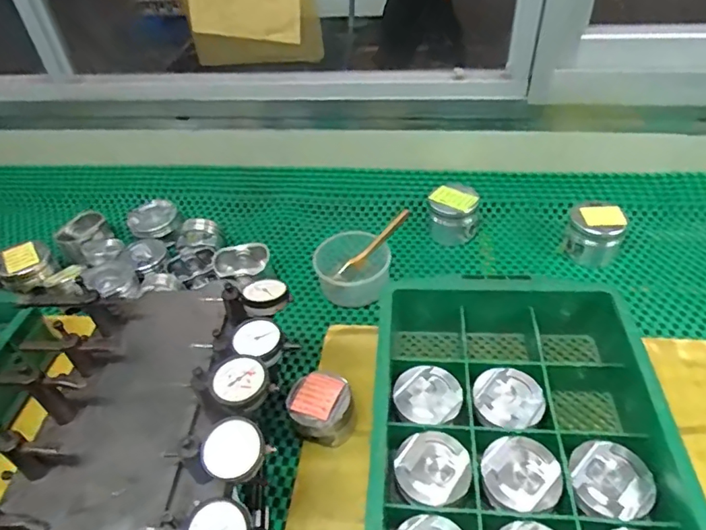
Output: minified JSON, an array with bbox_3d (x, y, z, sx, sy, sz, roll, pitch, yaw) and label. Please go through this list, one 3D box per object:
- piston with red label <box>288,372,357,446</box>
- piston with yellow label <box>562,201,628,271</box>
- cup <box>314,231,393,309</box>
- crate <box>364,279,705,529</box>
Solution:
[{"bbox_3d":[-0.039,0.195,0.662,0.080,0.074,0.077,-3,43,3],"label":"piston with red label"},{"bbox_3d":[0.415,-0.052,0.867,0.092,0.081,0.081,22,49,26],"label":"piston with yellow label"},{"bbox_3d":[-0.002,-0.004,0.852,0.114,0.064,0.128,-8,43,-3],"label":"cup"},{"bbox_3d":[0.180,0.234,0.551,0.307,0.105,0.499,2,44,8],"label":"crate"}]

